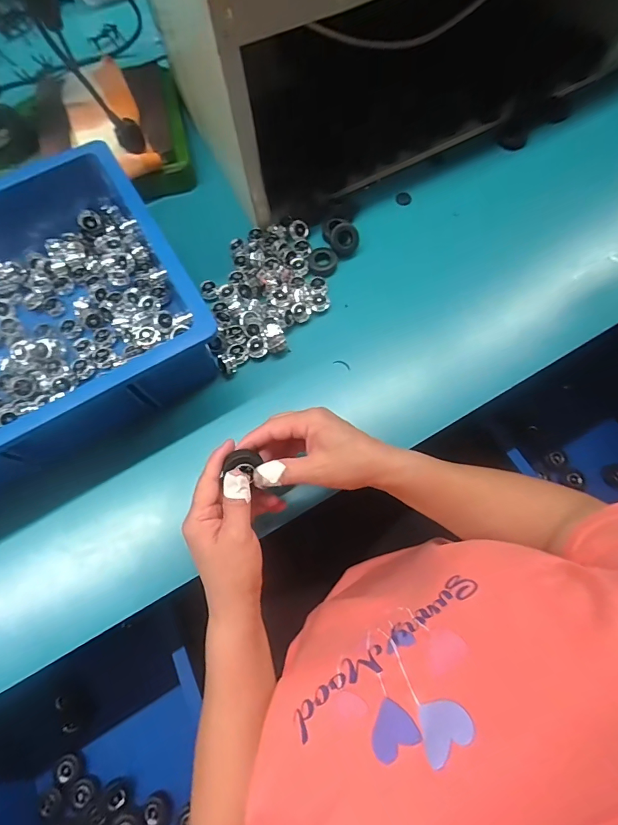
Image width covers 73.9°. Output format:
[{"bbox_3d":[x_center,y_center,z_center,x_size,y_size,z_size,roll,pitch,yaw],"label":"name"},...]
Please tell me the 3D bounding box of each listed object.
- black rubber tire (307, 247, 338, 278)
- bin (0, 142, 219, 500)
[{"bbox_3d":[0.016,-0.199,0.538,0.041,0.016,0.043,-1,72,2],"label":"black rubber tire"},{"bbox_3d":[-0.360,-0.085,0.446,0.462,0.102,0.333,-28,73,-7],"label":"bin"}]

